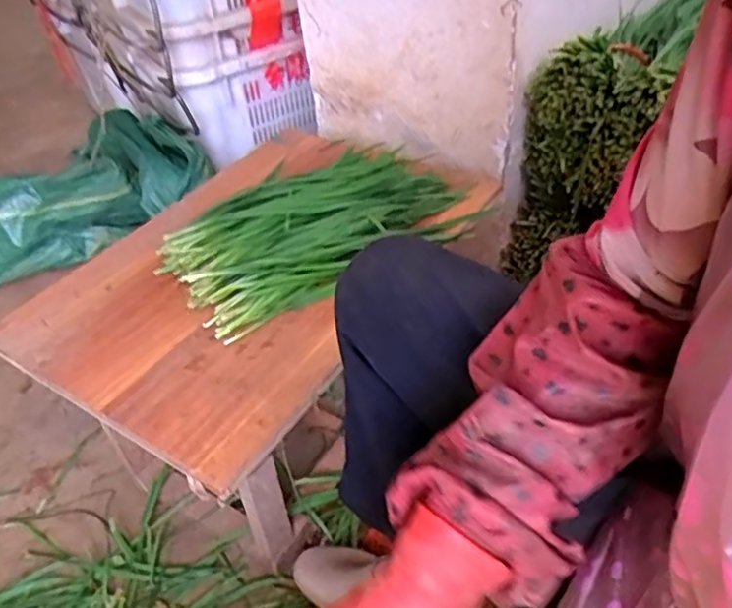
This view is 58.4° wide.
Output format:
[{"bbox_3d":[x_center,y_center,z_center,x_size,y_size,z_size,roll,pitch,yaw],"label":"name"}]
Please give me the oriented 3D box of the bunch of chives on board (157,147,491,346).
[{"bbox_3d":[-0.055,-0.104,0.800,0.371,0.063,0.201,-28,47,-23],"label":"bunch of chives on board"}]

